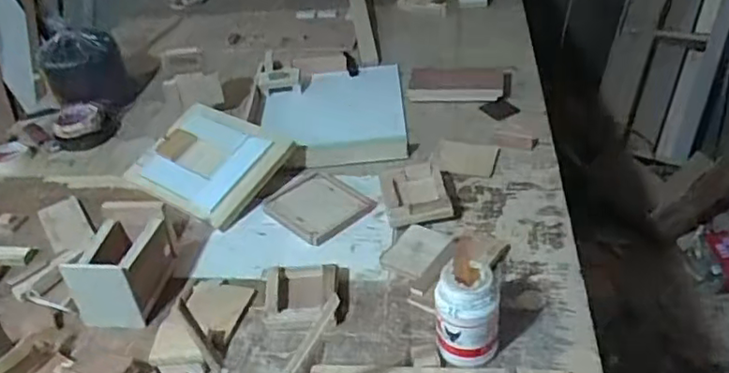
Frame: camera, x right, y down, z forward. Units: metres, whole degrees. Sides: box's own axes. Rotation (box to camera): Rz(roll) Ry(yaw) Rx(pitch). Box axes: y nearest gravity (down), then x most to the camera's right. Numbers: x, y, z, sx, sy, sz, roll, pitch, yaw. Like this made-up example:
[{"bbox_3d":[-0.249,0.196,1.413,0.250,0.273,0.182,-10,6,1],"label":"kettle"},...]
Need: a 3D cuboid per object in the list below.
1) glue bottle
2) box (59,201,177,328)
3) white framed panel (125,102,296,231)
[{"bbox_3d":[0.131,0.163,0.790,0.079,0.131,0.065,2,37,11],"label":"glue bottle"},{"bbox_3d":[-0.363,0.115,0.942,0.109,0.109,0.158,-1,37,7],"label":"box"},{"bbox_3d":[-0.294,-0.049,1.181,0.272,0.041,0.218,25,65,32],"label":"white framed panel"}]

